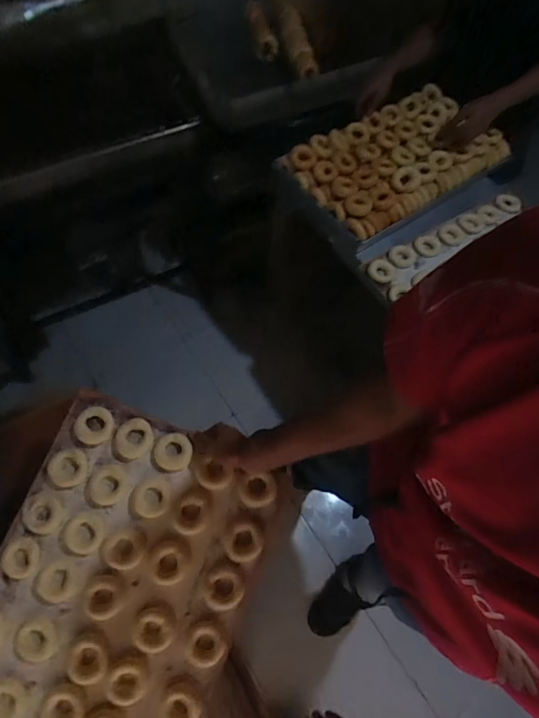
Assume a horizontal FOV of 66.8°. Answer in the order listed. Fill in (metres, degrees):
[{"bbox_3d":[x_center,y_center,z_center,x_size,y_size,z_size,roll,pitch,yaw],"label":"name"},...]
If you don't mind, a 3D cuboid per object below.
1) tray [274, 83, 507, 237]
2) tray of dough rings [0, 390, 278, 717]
[{"bbox_3d":[0.378,-0.584,1.182,0.602,0.067,0.343,-28,71,-16],"label":"tray"},{"bbox_3d":[-0.273,0.403,0.692,0.422,0.022,0.588,21,80,3],"label":"tray of dough rings"}]

